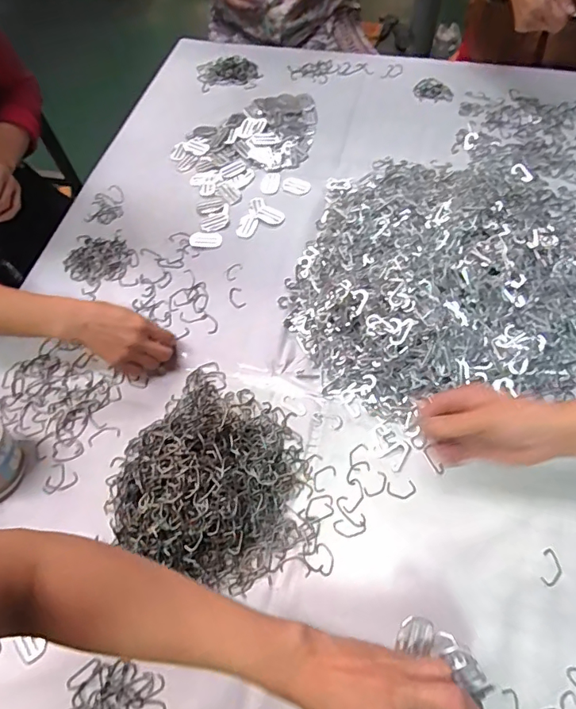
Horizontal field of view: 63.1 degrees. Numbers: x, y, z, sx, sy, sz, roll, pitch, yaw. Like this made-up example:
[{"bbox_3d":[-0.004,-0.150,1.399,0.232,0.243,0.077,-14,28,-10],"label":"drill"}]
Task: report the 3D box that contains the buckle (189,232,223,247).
[{"bbox_3d":[-0.130,-0.181,0.741,0.050,0.004,0.028,-6,67,-10],"label":"buckle"}]

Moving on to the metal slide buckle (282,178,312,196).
[{"bbox_3d":[0.015,-0.292,0.811,0.055,0.004,0.038,23,63,17],"label":"metal slide buckle"}]

